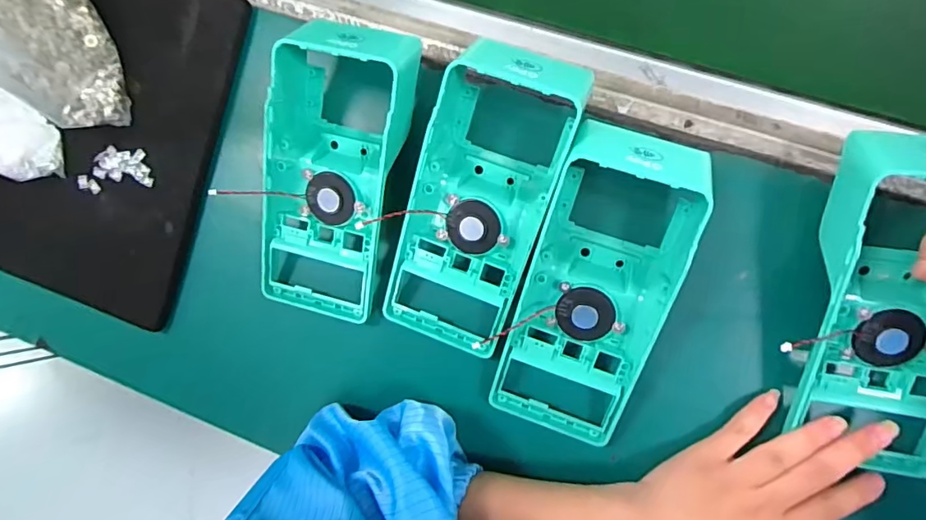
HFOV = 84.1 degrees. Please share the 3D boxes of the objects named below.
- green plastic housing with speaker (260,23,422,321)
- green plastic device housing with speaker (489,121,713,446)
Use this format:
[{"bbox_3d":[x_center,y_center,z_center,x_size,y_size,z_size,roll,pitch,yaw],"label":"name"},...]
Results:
[{"bbox_3d":[-0.085,-0.054,0.333,0.083,0.060,0.187,13,92,9],"label":"green plastic housing with speaker"},{"bbox_3d":[0.079,0.018,0.307,0.081,0.058,0.188,19,92,9],"label":"green plastic device housing with speaker"}]

